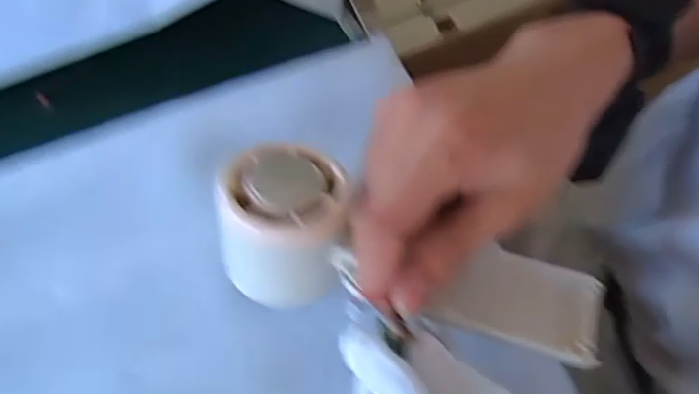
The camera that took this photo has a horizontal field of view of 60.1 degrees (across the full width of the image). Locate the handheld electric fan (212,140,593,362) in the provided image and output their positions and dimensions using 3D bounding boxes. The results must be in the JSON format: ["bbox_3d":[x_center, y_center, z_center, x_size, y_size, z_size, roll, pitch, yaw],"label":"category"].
[{"bbox_3d":[0.024,0.022,0.249,0.161,0.034,0.064,16,69,2],"label":"handheld electric fan"}]

